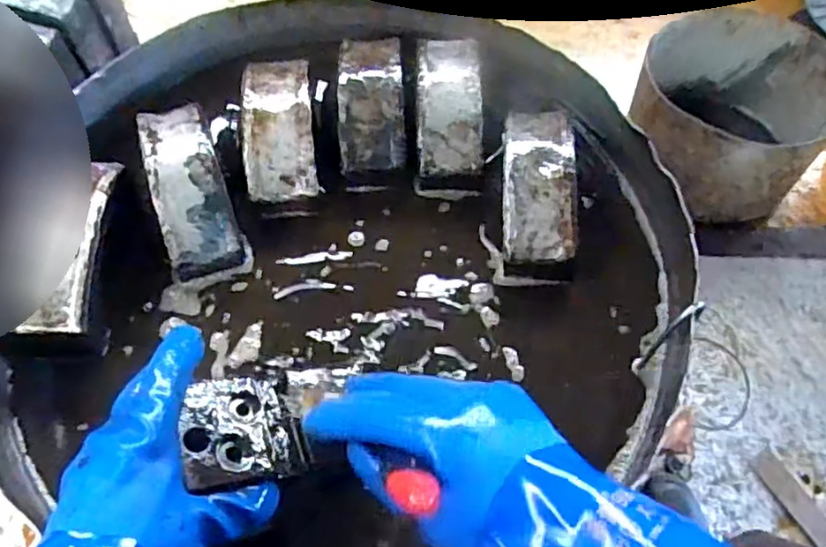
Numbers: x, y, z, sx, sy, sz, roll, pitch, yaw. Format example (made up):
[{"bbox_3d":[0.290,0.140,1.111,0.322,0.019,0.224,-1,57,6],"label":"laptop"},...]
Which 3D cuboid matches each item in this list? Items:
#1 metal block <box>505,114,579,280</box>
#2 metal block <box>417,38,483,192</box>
[{"bbox_3d":[0.108,-0.075,0.576,0.066,0.053,0.159,2,72,1],"label":"metal block"},{"bbox_3d":[0.033,-0.158,0.616,0.060,0.042,0.158,0,72,-1],"label":"metal block"}]

